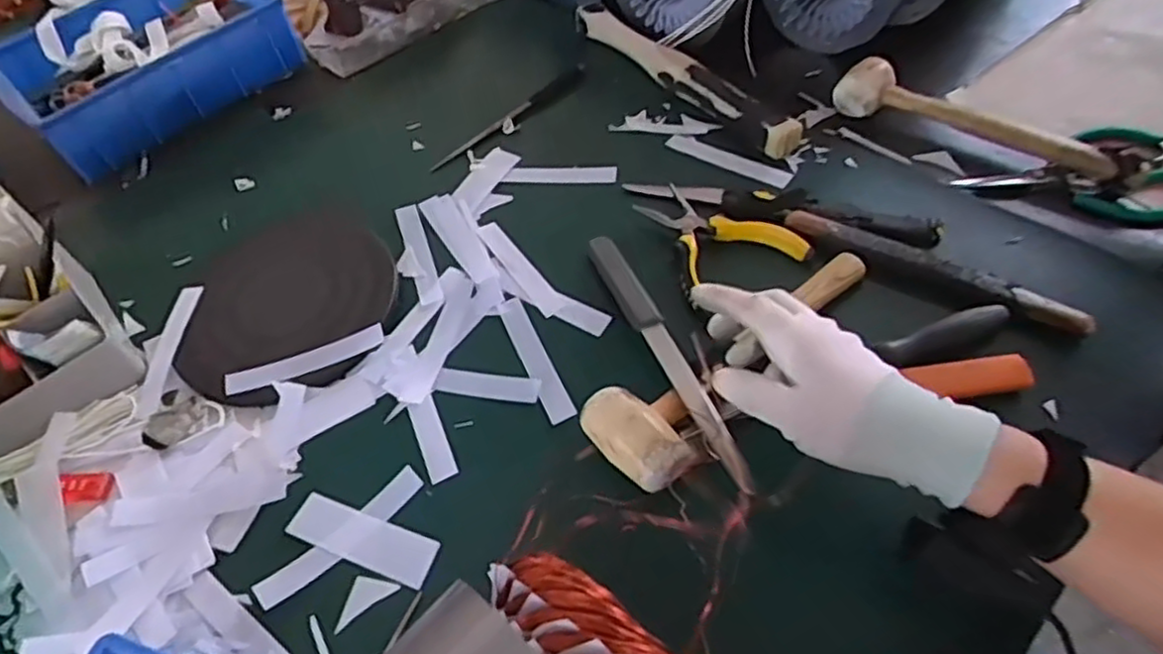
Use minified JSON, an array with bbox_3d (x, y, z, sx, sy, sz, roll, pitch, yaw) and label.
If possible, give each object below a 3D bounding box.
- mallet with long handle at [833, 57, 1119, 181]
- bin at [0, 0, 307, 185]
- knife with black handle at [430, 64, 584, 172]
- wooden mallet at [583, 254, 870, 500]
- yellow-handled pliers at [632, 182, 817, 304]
[{"bbox_3d":[0.367,-0.190,0.689,0.256,0.044,0.068,35,64,26],"label":"mallet with long handle"},{"bbox_3d":[-0.512,-0.323,0.854,0.307,0.069,0.244,-37,59,-23],"label":"bin"},{"bbox_3d":[-0.074,-0.228,0.769,0.018,0.008,0.220,35,61,26],"label":"knife with black handle"},{"bbox_3d":[0.127,0.023,0.533,0.268,0.048,0.082,-33,58,-18],"label":"wooden mallet"},{"bbox_3d":[0.111,-0.087,0.618,0.110,0.014,0.127,-24,54,-15],"label":"yellow-handled pliers"}]

